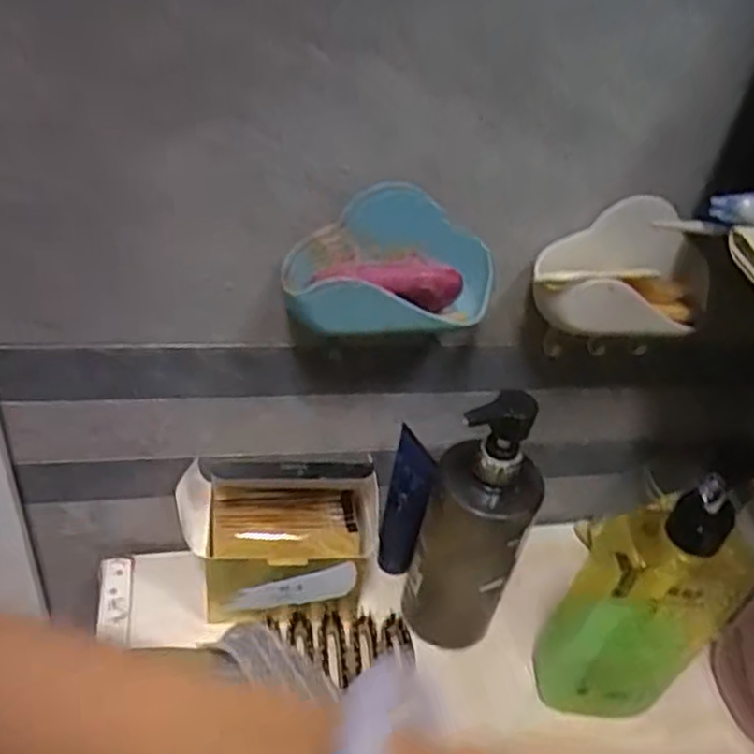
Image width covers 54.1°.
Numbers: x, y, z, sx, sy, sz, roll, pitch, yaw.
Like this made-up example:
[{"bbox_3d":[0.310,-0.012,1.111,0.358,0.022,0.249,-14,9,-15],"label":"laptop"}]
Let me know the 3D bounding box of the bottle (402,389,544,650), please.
[{"bbox_3d":[0.061,0.090,0.460,0.063,0.173,0.070,20,40,12],"label":"bottle"}]

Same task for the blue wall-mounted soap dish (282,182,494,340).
[{"bbox_3d":[0.010,-0.063,0.420,0.122,0.069,0.043,-4,41,-16],"label":"blue wall-mounted soap dish"}]

